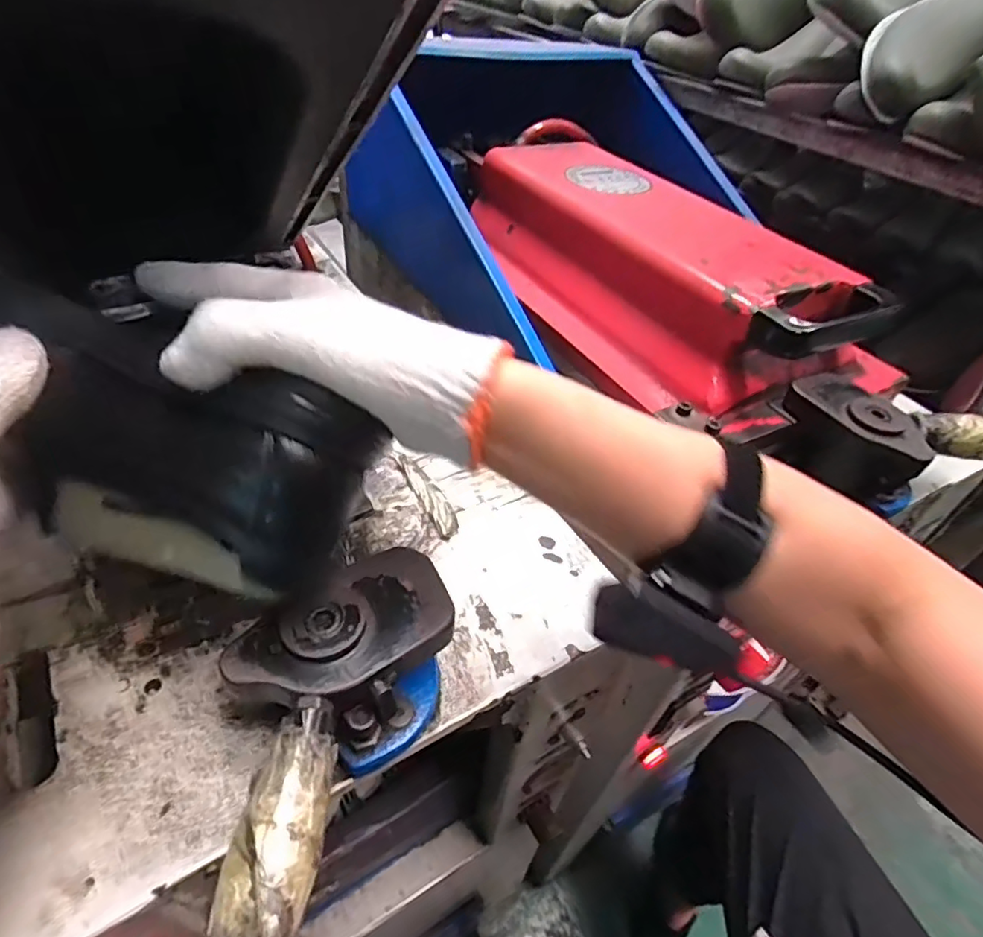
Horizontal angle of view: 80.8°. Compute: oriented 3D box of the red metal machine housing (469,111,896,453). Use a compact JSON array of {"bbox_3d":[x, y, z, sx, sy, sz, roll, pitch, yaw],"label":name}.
[{"bbox_3d":[0.159,-0.237,0.629,0.277,0.106,0.508,-18,49,-23],"label":"red metal machine housing"}]

